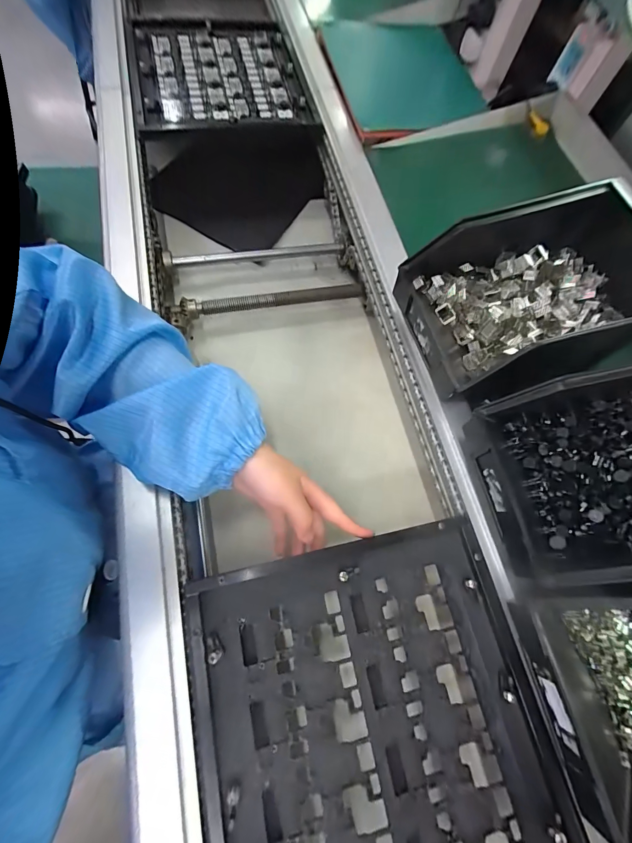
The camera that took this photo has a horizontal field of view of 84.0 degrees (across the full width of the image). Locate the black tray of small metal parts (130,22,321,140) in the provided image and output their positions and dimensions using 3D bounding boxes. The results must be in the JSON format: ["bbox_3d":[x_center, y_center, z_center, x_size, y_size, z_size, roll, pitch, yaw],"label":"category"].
[{"bbox_3d":[-0.156,-0.554,0.555,0.253,0.030,0.302,-14,77,-8],"label":"black tray of small metal parts"}]

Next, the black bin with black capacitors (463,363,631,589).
[{"bbox_3d":[0.266,0.036,0.308,0.225,0.117,0.149,-11,77,-8],"label":"black bin with black capacitors"}]

